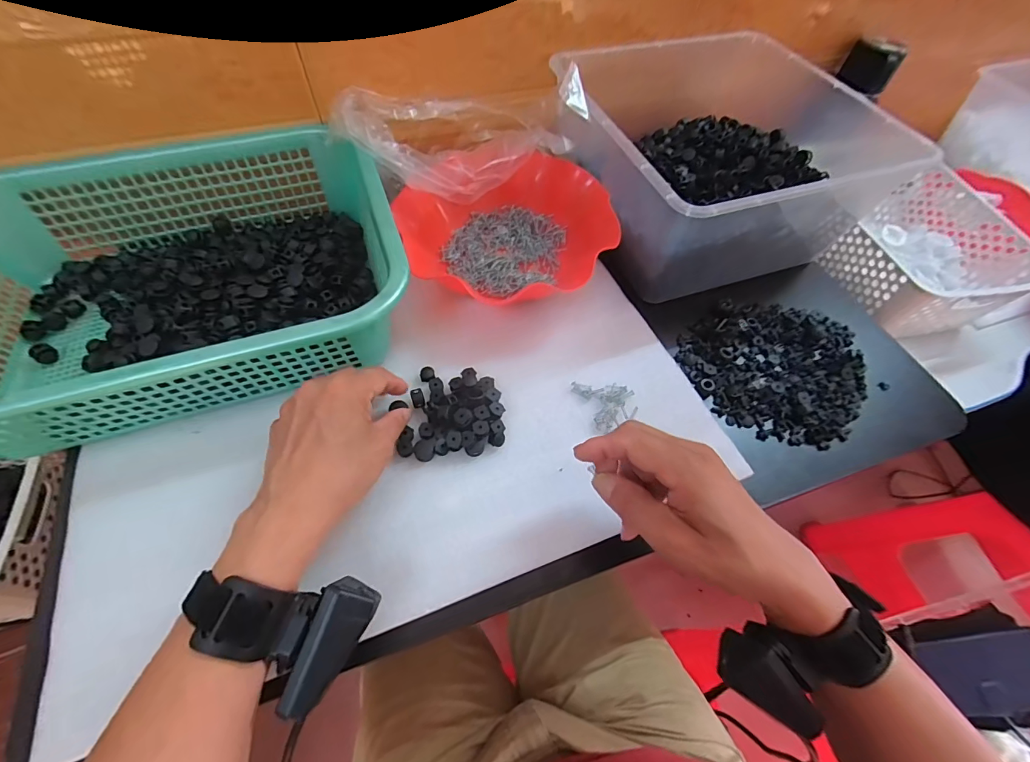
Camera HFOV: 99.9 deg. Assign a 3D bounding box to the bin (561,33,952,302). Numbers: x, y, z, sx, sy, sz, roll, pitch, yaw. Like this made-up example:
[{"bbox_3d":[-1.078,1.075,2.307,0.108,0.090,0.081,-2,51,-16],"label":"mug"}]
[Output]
[{"bbox_3d":[0.244,-0.273,0.513,0.385,0.133,0.302,-20,62,-15],"label":"bin"}]

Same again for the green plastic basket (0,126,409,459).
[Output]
[{"bbox_3d":[-0.302,-0.097,0.394,0.378,0.096,0.290,-16,61,-13],"label":"green plastic basket"}]

